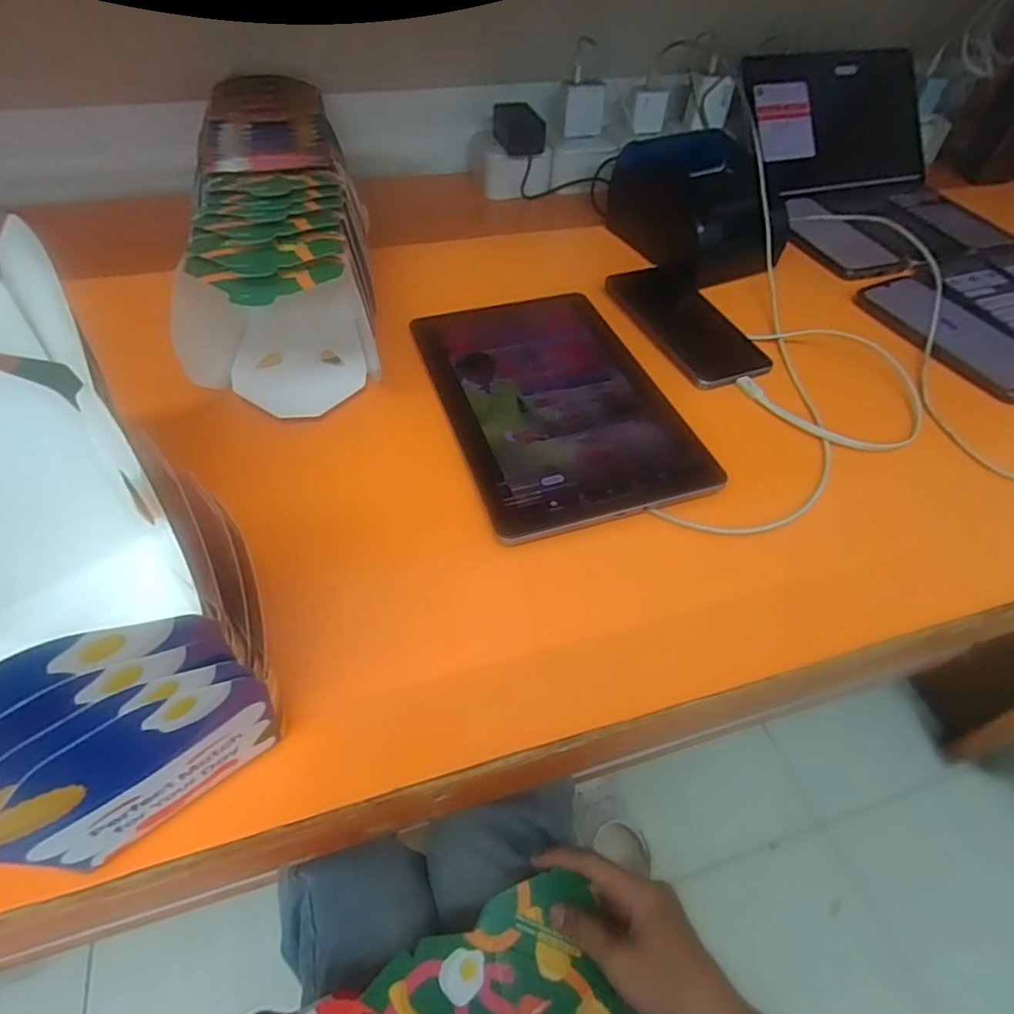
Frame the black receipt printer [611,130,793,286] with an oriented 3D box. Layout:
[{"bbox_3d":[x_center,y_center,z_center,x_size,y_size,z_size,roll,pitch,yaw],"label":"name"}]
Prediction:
[{"bbox_3d":[0.190,-0.306,0.605,0.097,0.094,0.179,-20,53,-19],"label":"black receipt printer"}]

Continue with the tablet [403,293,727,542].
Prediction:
[{"bbox_3d":[0.034,-0.087,0.468,0.162,0.014,0.247,-13,51,-15],"label":"tablet"}]

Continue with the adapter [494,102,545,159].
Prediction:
[{"bbox_3d":[0.012,-0.423,0.673,0.046,0.038,0.070,-9,51,-11],"label":"adapter"}]

